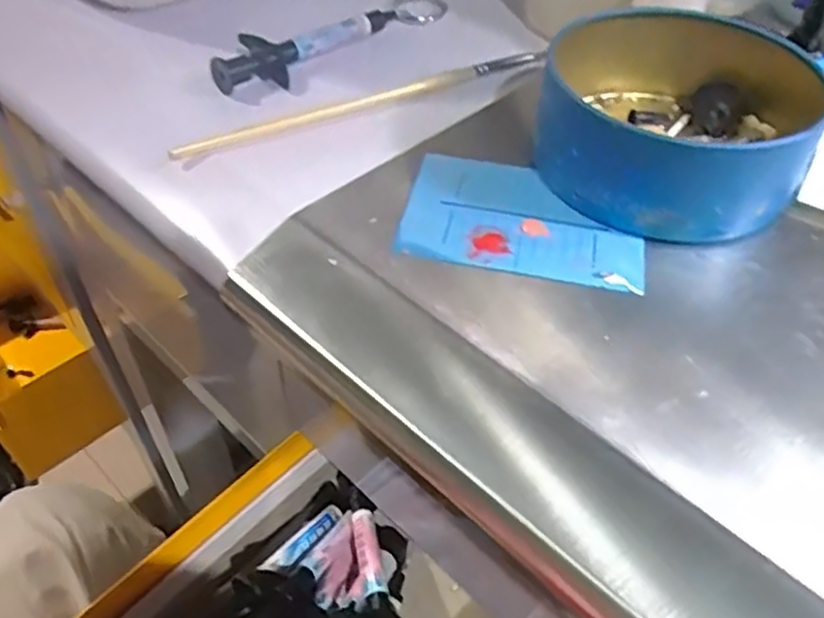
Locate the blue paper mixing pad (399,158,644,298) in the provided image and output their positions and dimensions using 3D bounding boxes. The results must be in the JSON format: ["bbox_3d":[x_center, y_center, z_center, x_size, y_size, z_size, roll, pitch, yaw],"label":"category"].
[{"bbox_3d":[0.039,-0.032,0.243,0.080,0.004,0.059,9,47,7],"label":"blue paper mixing pad"}]

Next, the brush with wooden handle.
[{"bbox_3d":[-0.016,-0.088,0.293,0.170,0.008,0.007,-21,51,-20],"label":"brush with wooden handle"}]

